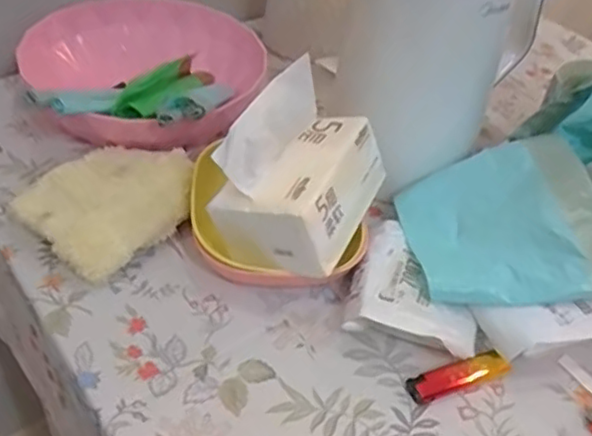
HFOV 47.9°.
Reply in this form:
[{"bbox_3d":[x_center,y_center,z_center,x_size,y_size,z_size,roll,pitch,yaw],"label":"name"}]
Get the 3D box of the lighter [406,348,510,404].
[{"bbox_3d":[0.118,0.114,0.483,0.082,0.009,0.021,-14,46,-22],"label":"lighter"}]

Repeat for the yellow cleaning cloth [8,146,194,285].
[{"bbox_3d":[-0.152,-0.011,0.548,0.095,0.052,0.125,36,49,27],"label":"yellow cleaning cloth"}]

